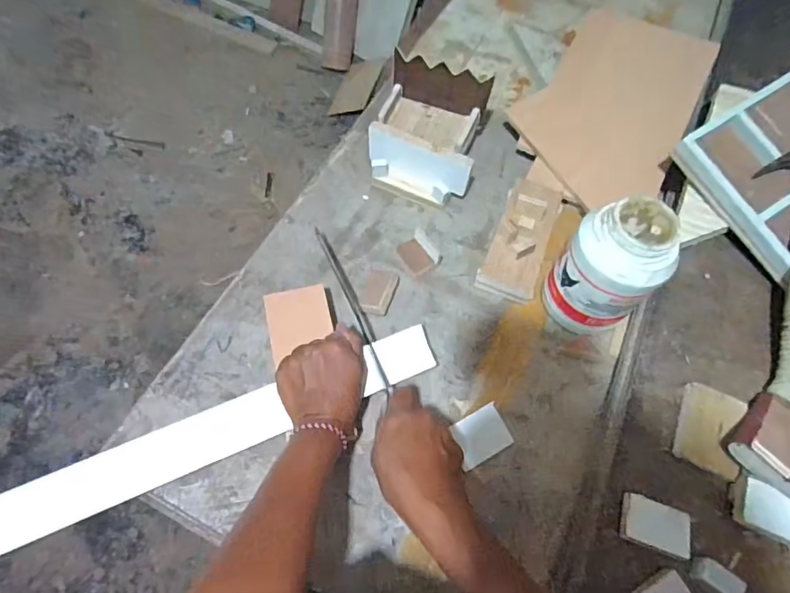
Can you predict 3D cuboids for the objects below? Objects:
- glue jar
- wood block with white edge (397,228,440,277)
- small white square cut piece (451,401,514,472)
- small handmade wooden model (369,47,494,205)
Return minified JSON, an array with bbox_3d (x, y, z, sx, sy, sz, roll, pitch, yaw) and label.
[{"bbox_3d":[0.218,-0.024,0.507,0.085,0.164,0.090,1,62,-2],"label":"glue jar"},{"bbox_3d":[0.029,-0.050,0.588,0.041,0.022,0.047,-29,67,-16],"label":"wood block with white edge"},{"bbox_3d":[0.088,0.142,0.498,0.055,0.007,0.045,-26,66,-15],"label":"small white square cut piece"},{"bbox_3d":[0.041,-0.208,0.628,0.132,0.098,0.156,15,62,5],"label":"small handmade wooden model"}]

